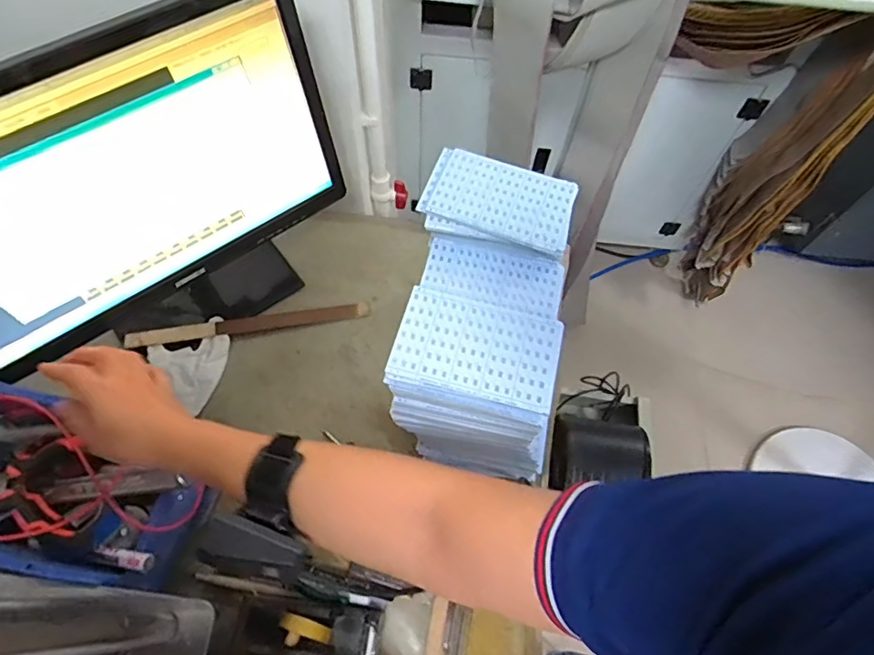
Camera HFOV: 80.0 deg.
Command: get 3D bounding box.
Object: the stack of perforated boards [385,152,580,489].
[{"bbox_3d":[0.043,-0.002,0.548,0.153,0.208,0.272,6,63,0],"label":"stack of perforated boards"}]

